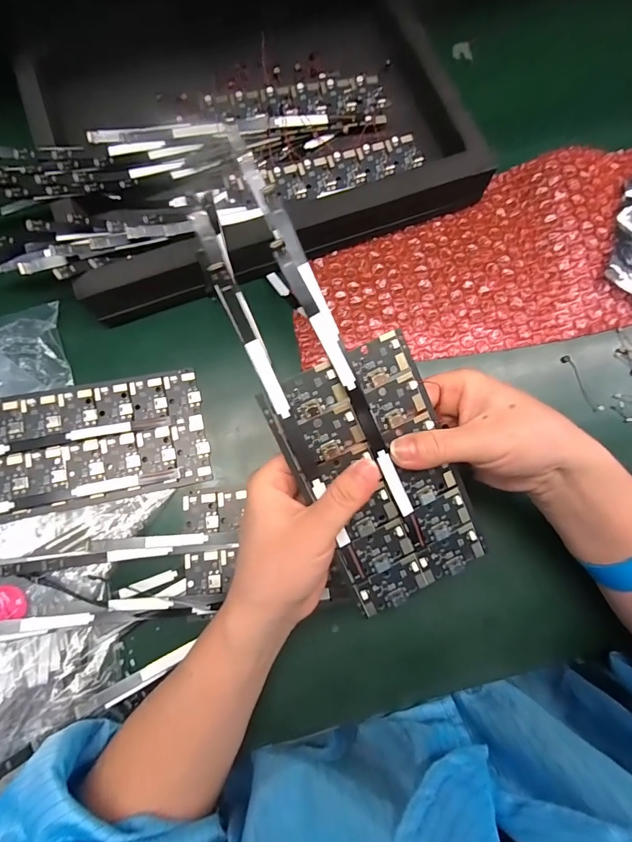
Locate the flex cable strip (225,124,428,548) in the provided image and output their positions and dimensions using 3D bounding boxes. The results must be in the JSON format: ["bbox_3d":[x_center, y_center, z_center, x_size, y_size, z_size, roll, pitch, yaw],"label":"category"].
[{"bbox_3d":[0.008,-0.033,0.191,0.014,0.018,0.216,-26,98,-7],"label":"flex cable strip"}]

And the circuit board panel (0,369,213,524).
[{"bbox_3d":[-0.140,0.013,0.260,0.130,0.004,0.078,-11,79,-10],"label":"circuit board panel"}]

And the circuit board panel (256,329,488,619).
[{"bbox_3d":[0.034,0.030,0.202,0.075,0.007,0.129,-26,102,-7],"label":"circuit board panel"}]

